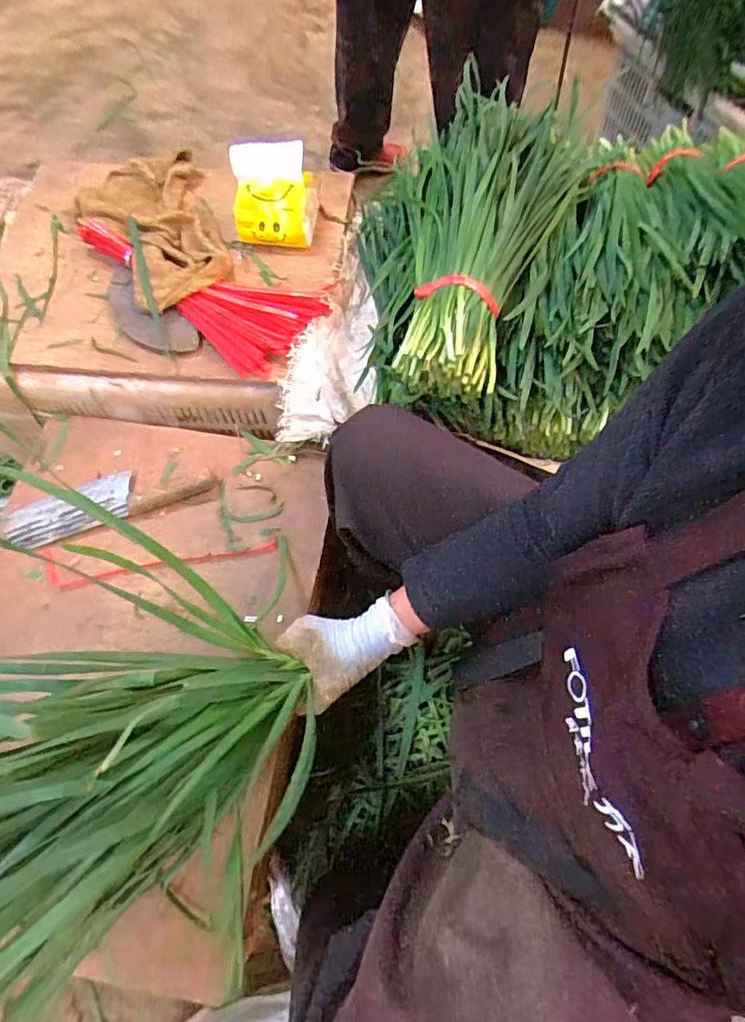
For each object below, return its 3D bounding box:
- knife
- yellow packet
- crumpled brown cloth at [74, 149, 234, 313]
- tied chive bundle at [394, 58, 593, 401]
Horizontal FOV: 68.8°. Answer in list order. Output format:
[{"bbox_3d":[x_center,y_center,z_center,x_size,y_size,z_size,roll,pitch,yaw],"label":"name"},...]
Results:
[{"bbox_3d":[-0.345,-0.020,0.713,0.270,0.028,0.078,-18,69,-4],"label":"knife"},{"bbox_3d":[-0.138,-0.447,0.761,0.121,0.105,0.090,-7,69,0],"label":"yellow packet"},{"bbox_3d":[-0.298,-0.418,0.796,0.181,0.035,0.291,-36,71,-11],"label":"crumpled brown cloth"},{"bbox_3d":[0.131,-0.335,0.646,0.177,0.078,0.434,16,71,9],"label":"tied chive bundle"}]

